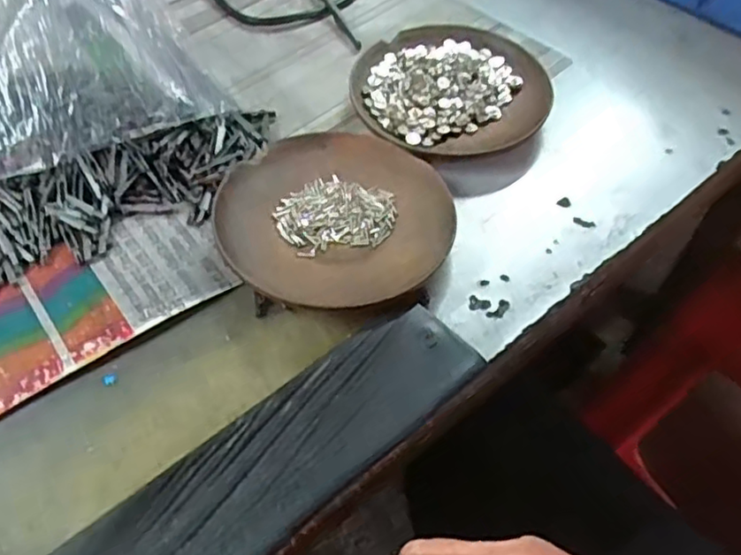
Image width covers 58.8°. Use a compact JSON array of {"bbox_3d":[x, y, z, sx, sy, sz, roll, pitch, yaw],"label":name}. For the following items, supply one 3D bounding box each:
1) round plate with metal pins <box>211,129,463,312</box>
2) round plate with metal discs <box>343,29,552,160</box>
[{"bbox_3d":[-0.018,-0.029,0.329,0.110,0.020,0.111,0,53,0],"label":"round plate with metal pins"},{"bbox_3d":[0.045,-0.114,0.392,0.112,0.018,0.106,0,53,0],"label":"round plate with metal discs"}]

